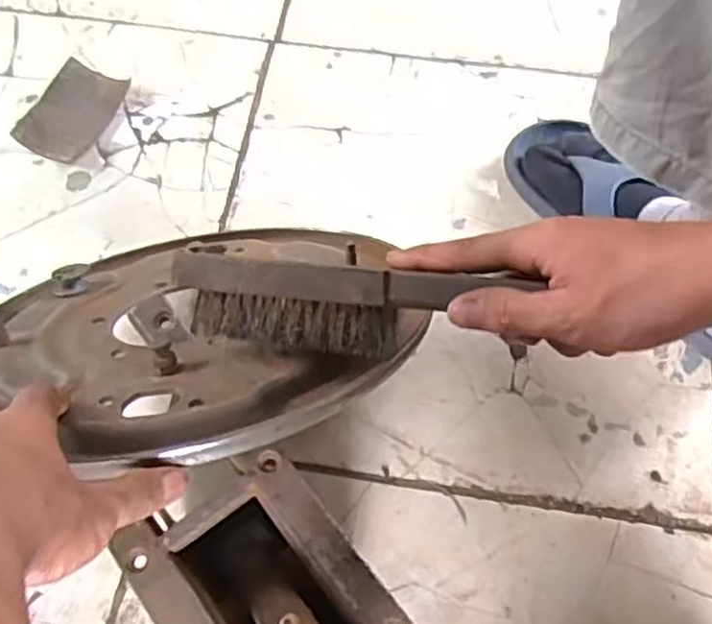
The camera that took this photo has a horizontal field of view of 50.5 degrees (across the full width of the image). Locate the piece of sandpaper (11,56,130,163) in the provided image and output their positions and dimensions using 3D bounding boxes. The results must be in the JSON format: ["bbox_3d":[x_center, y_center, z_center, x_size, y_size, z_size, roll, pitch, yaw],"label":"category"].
[{"bbox_3d":[-0.249,-0.178,0.669,0.064,0.011,0.098,24,67,9],"label":"piece of sandpaper"}]

